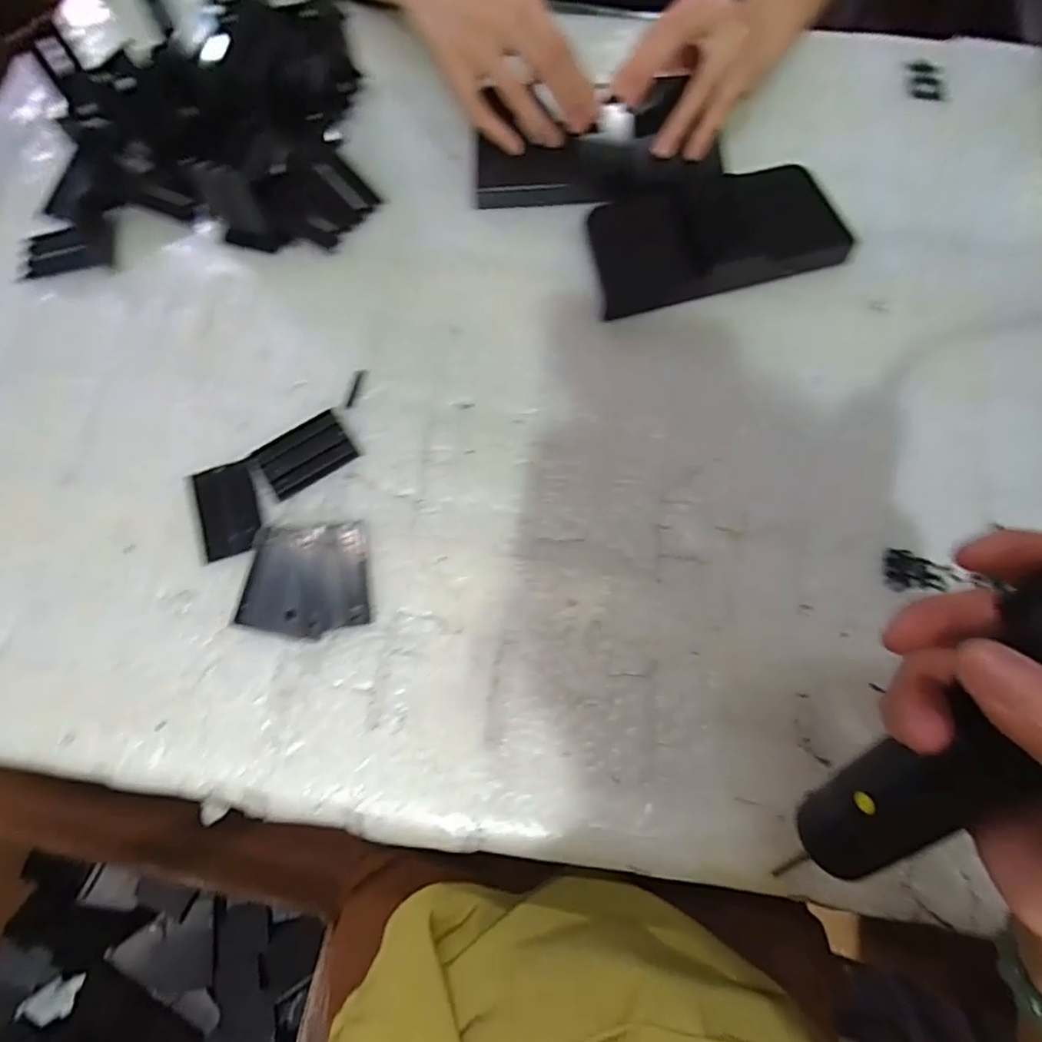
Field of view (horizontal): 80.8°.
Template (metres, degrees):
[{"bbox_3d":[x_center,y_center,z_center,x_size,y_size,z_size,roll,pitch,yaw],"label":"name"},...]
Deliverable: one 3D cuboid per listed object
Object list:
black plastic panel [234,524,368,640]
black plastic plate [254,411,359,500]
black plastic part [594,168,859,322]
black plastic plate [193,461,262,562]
[{"bbox_3d":[-0.116,0.032,0.327,0.066,0.016,0.056,-4,72,-2],"label":"black plastic panel"},{"bbox_3d":[-0.125,-0.039,0.355,0.052,0.004,0.033,-32,75,-10],"label":"black plastic plate"},{"bbox_3d":[0.122,-0.181,0.389,0.155,0.022,0.073,-17,73,-6],"label":"black plastic part"},{"bbox_3d":[-0.164,-0.007,0.342,0.032,0.004,0.052,-16,73,-5],"label":"black plastic plate"}]

